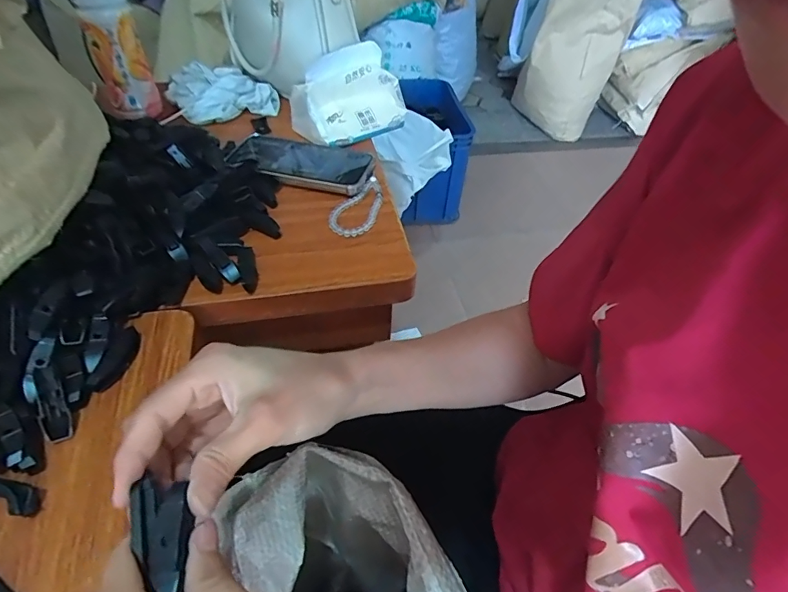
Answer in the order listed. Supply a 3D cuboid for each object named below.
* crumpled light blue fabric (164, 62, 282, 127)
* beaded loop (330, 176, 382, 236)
[{"bbox_3d":[-0.253,-0.305,0.677,0.138,0.044,0.124,-23,51,-24],"label":"crumpled light blue fabric"},{"bbox_3d":[-0.040,-0.100,0.513,0.048,0.011,0.106,12,46,8],"label":"beaded loop"}]

